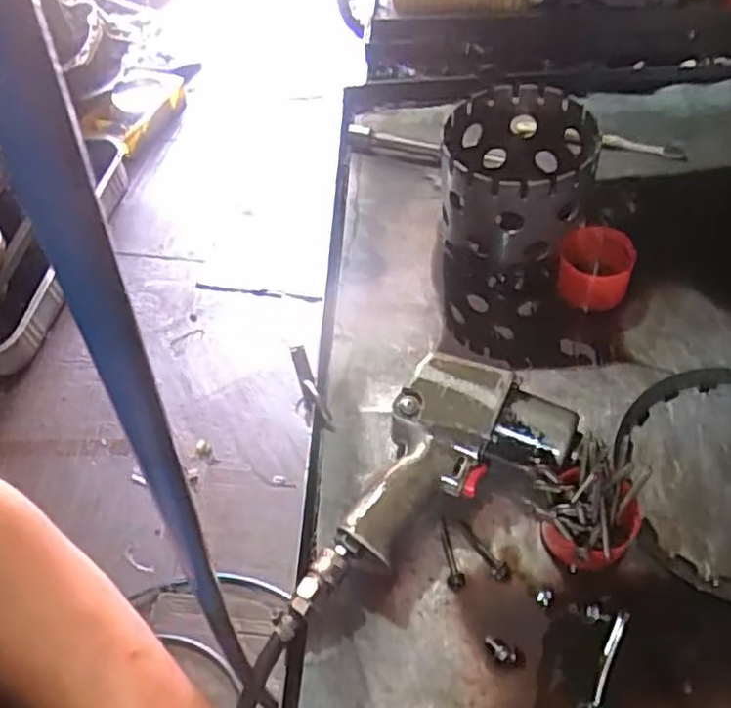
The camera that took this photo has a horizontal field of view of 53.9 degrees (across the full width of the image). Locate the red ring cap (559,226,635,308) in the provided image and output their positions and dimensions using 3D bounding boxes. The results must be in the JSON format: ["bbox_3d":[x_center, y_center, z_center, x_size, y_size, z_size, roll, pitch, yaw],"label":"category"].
[{"bbox_3d":[0.216,-0.080,0.675,0.066,0.049,0.064,-4,52,5],"label":"red ring cap"}]

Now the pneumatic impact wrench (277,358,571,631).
[{"bbox_3d":[0.056,0.117,0.528,0.140,0.067,0.240,19,58,21],"label":"pneumatic impact wrench"}]

